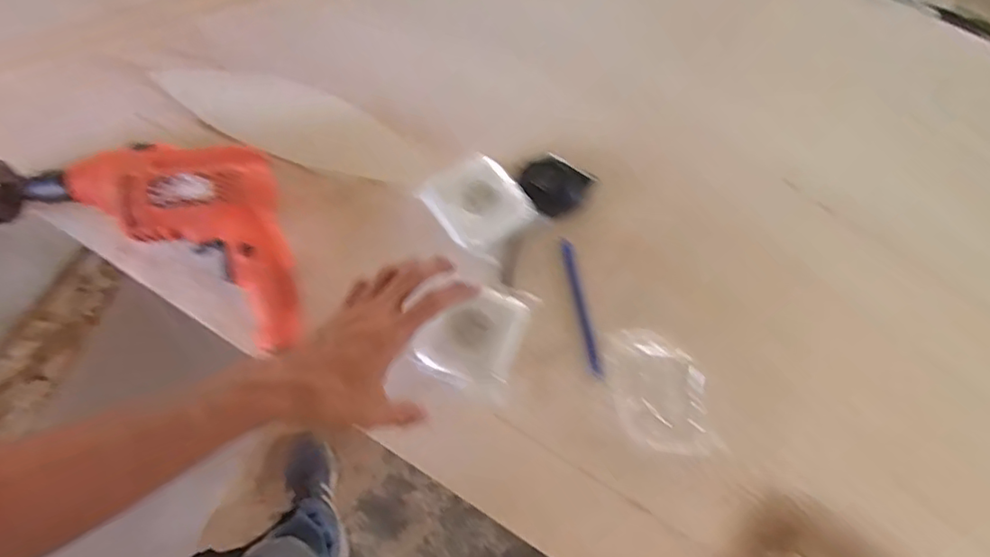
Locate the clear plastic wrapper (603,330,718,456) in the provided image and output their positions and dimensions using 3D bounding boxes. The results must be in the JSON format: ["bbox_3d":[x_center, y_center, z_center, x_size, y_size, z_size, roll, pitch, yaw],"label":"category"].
[{"bbox_3d":[0.142,0.099,0.526,0.071,0.022,0.118,-20,73,-6],"label":"clear plastic wrapper"}]

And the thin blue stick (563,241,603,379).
[{"bbox_3d":[0.081,0.027,0.567,0.011,0.013,0.132,-10,72,-3],"label":"thin blue stick"}]

